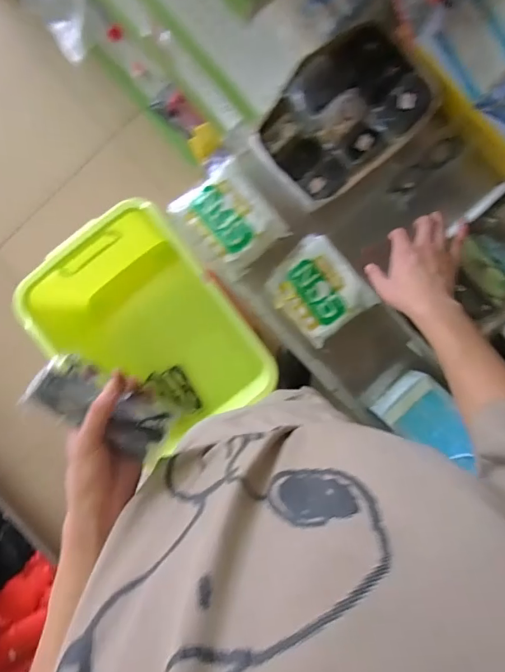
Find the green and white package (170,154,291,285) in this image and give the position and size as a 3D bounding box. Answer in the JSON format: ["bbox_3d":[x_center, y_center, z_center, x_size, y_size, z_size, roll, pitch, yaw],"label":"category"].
[{"bbox_3d":[-0.039,-0.178,0.678,0.134,0.074,0.146,-38,91,4],"label":"green and white package"}]

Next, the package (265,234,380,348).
[{"bbox_3d":[0.107,-0.077,0.713,0.126,0.066,0.149,-40,91,4],"label":"package"}]

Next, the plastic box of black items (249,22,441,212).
[{"bbox_3d":[0.143,-0.355,0.708,0.272,0.050,0.194,-42,91,4],"label":"plastic box of black items"}]

